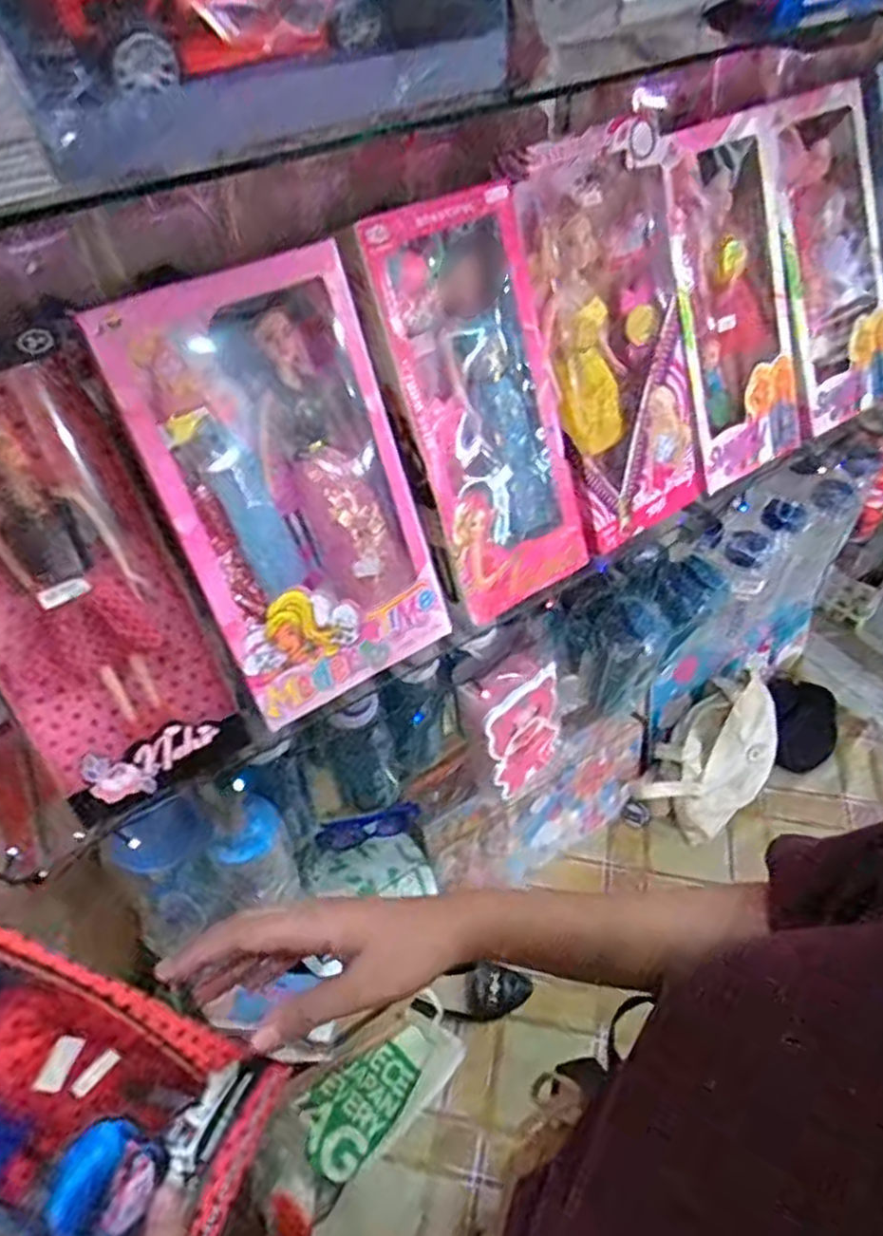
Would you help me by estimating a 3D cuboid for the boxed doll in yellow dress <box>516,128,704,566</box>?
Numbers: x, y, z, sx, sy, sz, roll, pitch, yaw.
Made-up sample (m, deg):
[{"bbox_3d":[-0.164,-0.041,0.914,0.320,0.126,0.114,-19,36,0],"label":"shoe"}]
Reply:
[{"bbox_3d":[0.160,-0.235,0.657,0.149,0.318,0.050,-36,32,-26],"label":"boxed doll in yellow dress"}]

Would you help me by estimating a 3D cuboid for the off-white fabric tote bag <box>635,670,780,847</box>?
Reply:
[{"bbox_3d":[0.548,0.274,1.470,0.302,0.189,0.161,-36,55,-26],"label":"off-white fabric tote bag"}]

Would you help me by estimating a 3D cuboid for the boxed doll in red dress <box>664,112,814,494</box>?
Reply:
[{"bbox_3d":[0.274,-0.292,0.712,0.138,0.306,0.049,-32,27,-23],"label":"boxed doll in red dress"}]

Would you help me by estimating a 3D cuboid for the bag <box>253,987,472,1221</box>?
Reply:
[{"bbox_3d":[-0.125,0.780,1.202,0.357,0.070,0.130,-36,55,-27],"label":"bag"}]

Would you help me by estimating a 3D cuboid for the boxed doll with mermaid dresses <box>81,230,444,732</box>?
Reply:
[{"bbox_3d":[-0.109,-0.090,0.555,0.177,0.312,0.047,-28,22,-21],"label":"boxed doll with mermaid dresses"}]

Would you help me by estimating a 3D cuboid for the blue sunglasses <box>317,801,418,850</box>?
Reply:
[{"bbox_3d":[-0.094,0.272,0.961,0.134,0.061,0.022,-8,45,-26],"label":"blue sunglasses"}]

